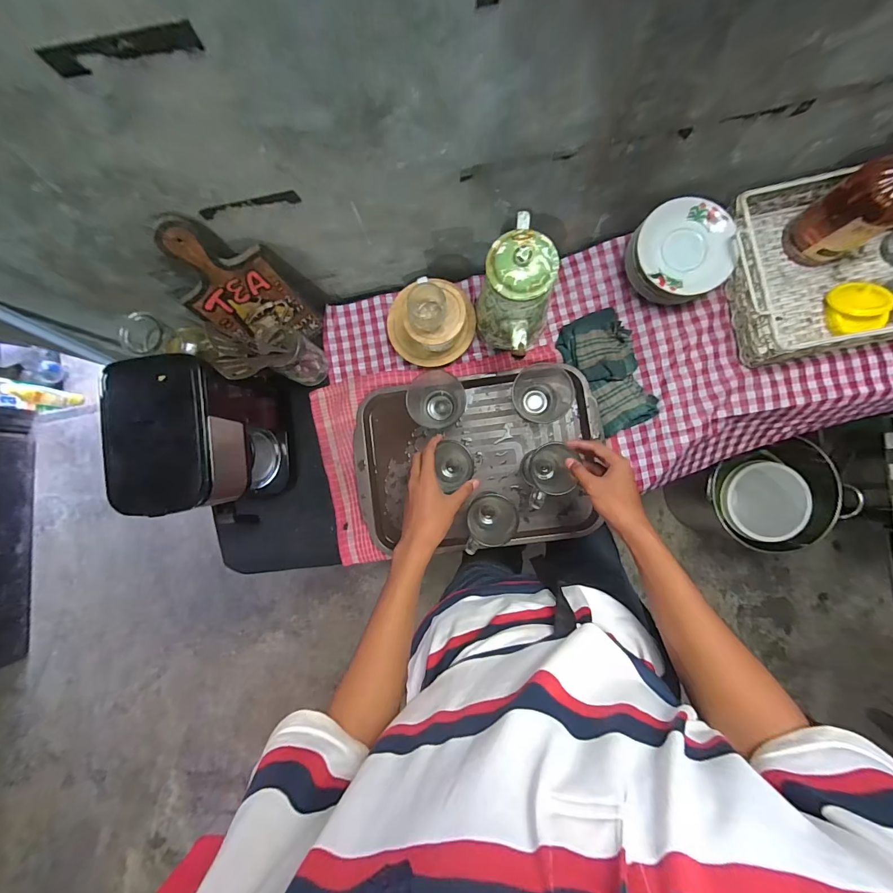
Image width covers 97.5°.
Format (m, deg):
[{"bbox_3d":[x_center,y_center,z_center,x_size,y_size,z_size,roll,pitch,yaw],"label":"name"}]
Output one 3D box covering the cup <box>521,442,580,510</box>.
[{"bbox_3d":[0.161,0.043,0.624,0.076,0.128,0.090,-10,86,3],"label":"cup"}]

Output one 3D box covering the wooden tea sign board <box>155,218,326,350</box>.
[{"bbox_3d":[-0.308,-0.238,0.620,0.135,0.281,0.019,-39,67,11],"label":"wooden tea sign board"}]

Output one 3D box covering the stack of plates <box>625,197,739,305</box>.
[{"bbox_3d":[0.368,-0.305,0.640,0.141,0.088,0.140,-11,86,3],"label":"stack of plates"}]

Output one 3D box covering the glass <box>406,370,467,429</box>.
[{"bbox_3d":[-0.017,-0.075,0.664,0.079,0.114,0.089,42,90,5],"label":"glass"}]

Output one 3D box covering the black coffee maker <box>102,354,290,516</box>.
[{"bbox_3d":[-0.359,-0.021,0.613,0.133,0.266,0.215,-8,86,3],"label":"black coffee maker"}]

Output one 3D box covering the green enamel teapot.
[{"bbox_3d":[0.104,-0.228,0.605,0.092,0.205,0.202,9,87,5],"label":"green enamel teapot"}]

